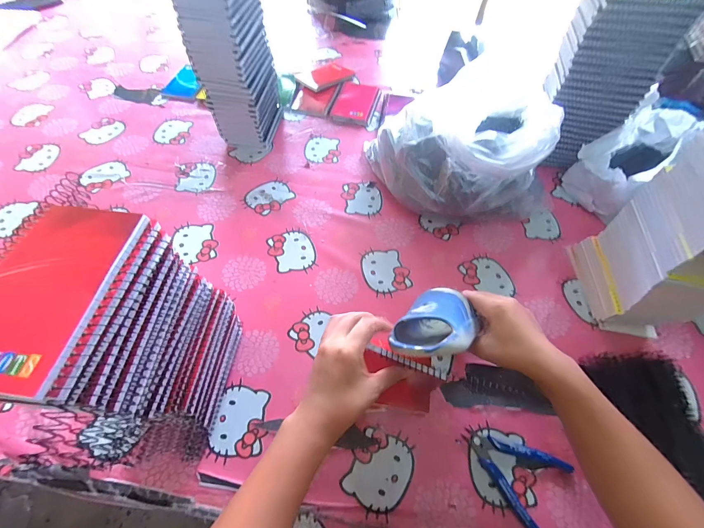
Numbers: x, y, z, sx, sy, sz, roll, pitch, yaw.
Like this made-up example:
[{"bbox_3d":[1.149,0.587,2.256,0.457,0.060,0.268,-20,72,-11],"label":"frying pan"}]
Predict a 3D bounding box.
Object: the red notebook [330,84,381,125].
[{"bbox_3d":[0.009,-0.367,0.744,0.095,0.021,0.122,13,59,6],"label":"red notebook"}]

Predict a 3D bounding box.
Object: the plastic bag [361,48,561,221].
[{"bbox_3d":[0.191,-0.212,0.552,0.267,0.194,0.262,-21,61,-14],"label":"plastic bag"}]

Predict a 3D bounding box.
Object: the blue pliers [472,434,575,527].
[{"bbox_3d":[0.185,0.239,0.375,0.100,0.014,0.085,32,62,16],"label":"blue pliers"}]

